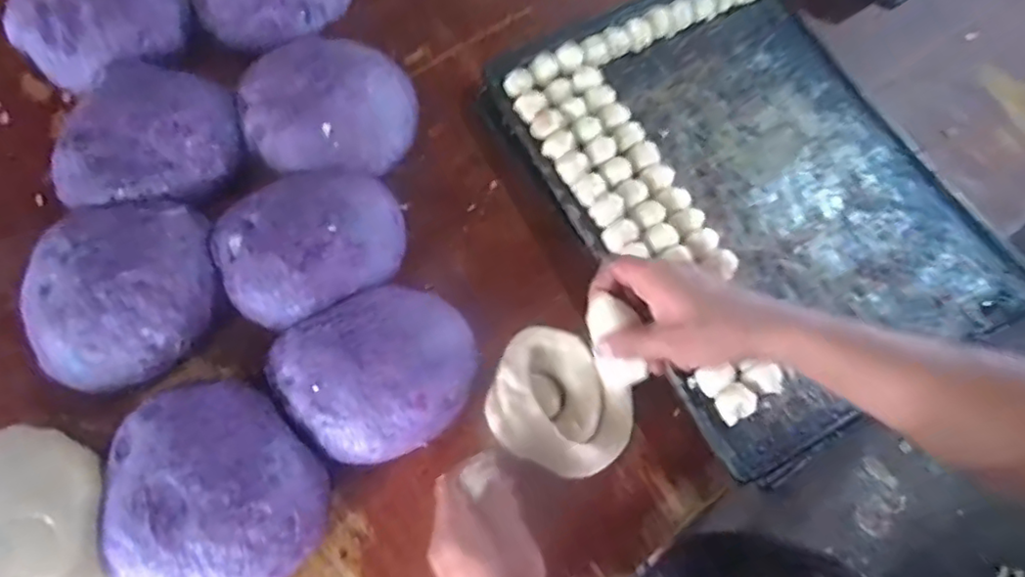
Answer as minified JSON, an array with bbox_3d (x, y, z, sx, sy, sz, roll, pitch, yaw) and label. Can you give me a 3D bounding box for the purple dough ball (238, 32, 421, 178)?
[{"bbox_3d":[-0.175,-0.178,0.604,0.161,0.062,0.161,23,70,7],"label":"purple dough ball"}]

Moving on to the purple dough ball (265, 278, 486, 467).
[{"bbox_3d":[-0.108,0.067,0.511,0.159,0.063,0.132,-25,72,-10],"label":"purple dough ball"}]

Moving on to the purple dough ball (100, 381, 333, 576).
[{"bbox_3d":[-0.231,0.156,0.478,0.150,0.067,0.164,0,69,-1],"label":"purple dough ball"}]

